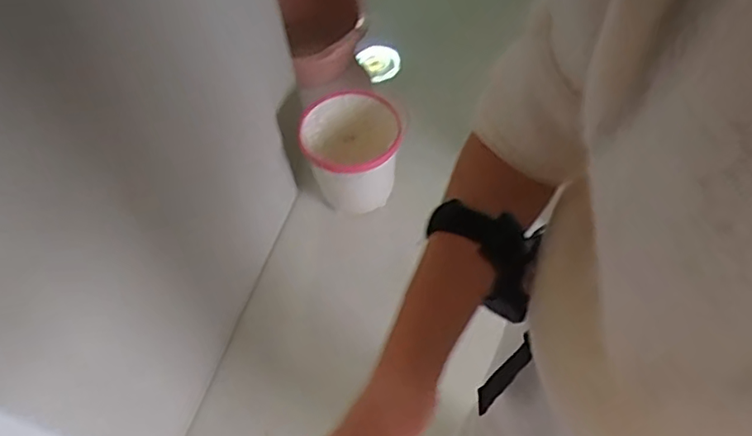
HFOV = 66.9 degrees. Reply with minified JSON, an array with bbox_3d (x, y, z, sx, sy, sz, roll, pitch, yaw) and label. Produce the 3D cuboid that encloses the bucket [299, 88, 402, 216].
[{"bbox_3d":[-0.064,-0.176,1.517,0.244,0.203,0.243,-1,57,2],"label":"bucket"}]

